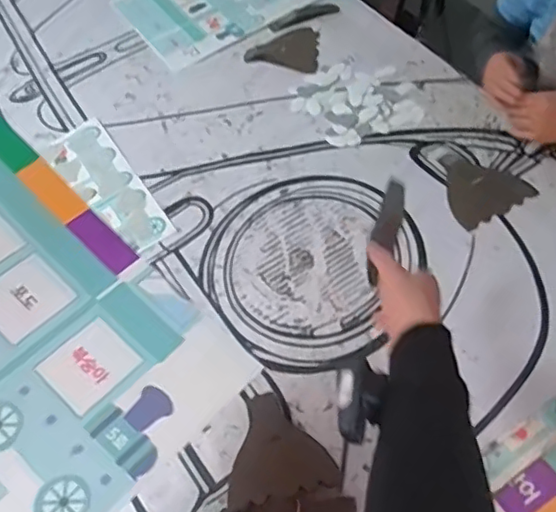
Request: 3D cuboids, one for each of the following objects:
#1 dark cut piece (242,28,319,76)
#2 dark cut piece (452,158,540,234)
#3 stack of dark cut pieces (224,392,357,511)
[{"bbox_3d":[0.029,-0.481,1.341,0.167,0.012,0.153,17,61,17],"label":"dark cut piece"},{"bbox_3d":[0.358,-0.123,1.040,0.143,0.010,0.132,-27,56,-9],"label":"dark cut piece"},{"bbox_3d":[0.004,0.323,0.781,0.181,0.032,0.214,19,61,21],"label":"stack of dark cut pieces"}]

